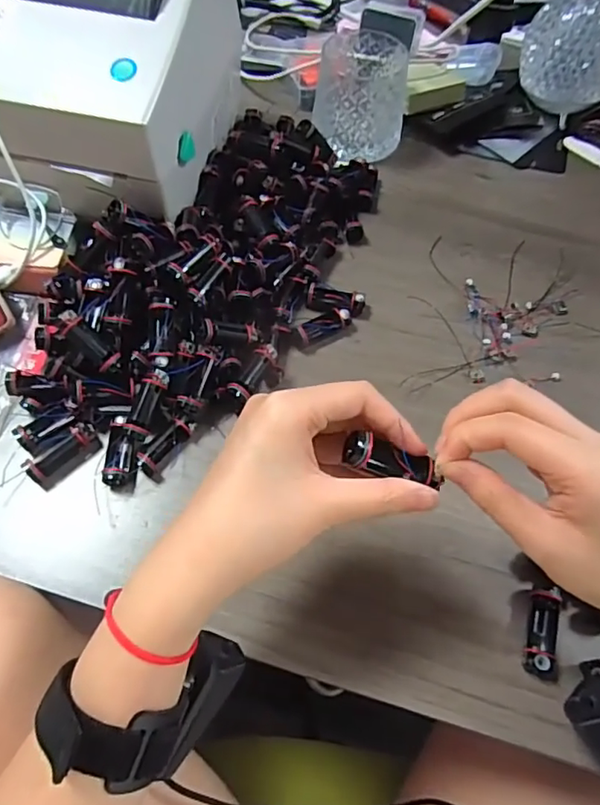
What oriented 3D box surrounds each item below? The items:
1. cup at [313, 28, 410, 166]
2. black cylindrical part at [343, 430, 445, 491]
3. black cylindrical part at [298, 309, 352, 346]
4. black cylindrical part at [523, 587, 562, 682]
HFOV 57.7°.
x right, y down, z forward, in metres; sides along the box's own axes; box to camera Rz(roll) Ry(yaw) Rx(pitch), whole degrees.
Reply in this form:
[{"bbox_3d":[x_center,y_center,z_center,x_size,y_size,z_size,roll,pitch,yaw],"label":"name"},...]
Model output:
[{"bbox_3d":[0.058,-0.290,0.520,0.085,0.074,0.097,8,61,1],"label":"cup"},{"bbox_3d":[0.042,0.028,0.258,0.050,0.017,0.015,22,59,-20],"label":"black cylindrical part"},{"bbox_3d":[0.019,-0.059,0.425,0.044,0.014,0.015,-25,66,-15],"label":"black cylindrical part"},{"bbox_3d":[0.146,0.137,0.325,0.021,0.014,0.050,10,61,2],"label":"black cylindrical part"}]

